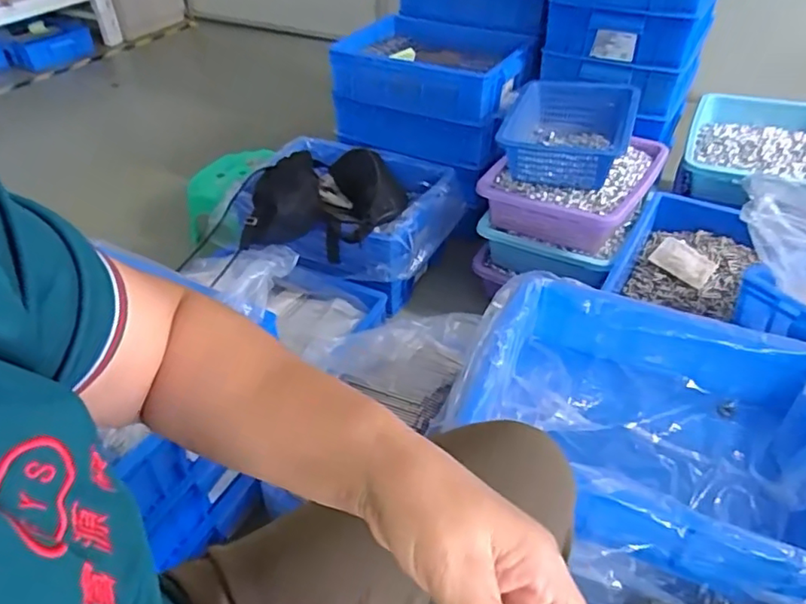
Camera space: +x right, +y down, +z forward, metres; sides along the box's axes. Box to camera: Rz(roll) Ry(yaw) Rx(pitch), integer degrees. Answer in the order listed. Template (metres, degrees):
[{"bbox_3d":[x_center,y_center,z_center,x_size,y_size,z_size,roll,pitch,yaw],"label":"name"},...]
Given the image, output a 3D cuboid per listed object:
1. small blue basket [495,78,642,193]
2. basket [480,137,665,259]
[{"bbox_3d":[0.329,-0.350,1.190,0.255,0.097,0.289,13,42,15],"label":"small blue basket"},{"bbox_3d":[0.359,-0.248,1.219,0.291,0.119,0.334,23,46,25],"label":"basket"}]

